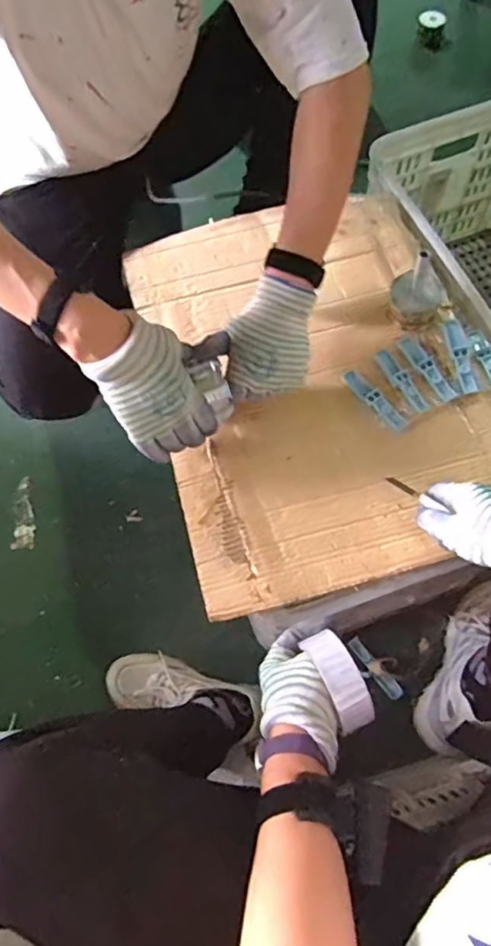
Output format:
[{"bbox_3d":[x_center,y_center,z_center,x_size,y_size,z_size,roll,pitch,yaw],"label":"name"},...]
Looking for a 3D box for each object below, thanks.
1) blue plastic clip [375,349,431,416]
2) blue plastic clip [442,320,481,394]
[{"bbox_3d":[0.181,-0.105,0.663,0.023,0.010,0.087,-27,70,-8],"label":"blue plastic clip"},{"bbox_3d":[0.249,-0.138,0.666,0.022,0.009,0.098,-6,68,0],"label":"blue plastic clip"}]

